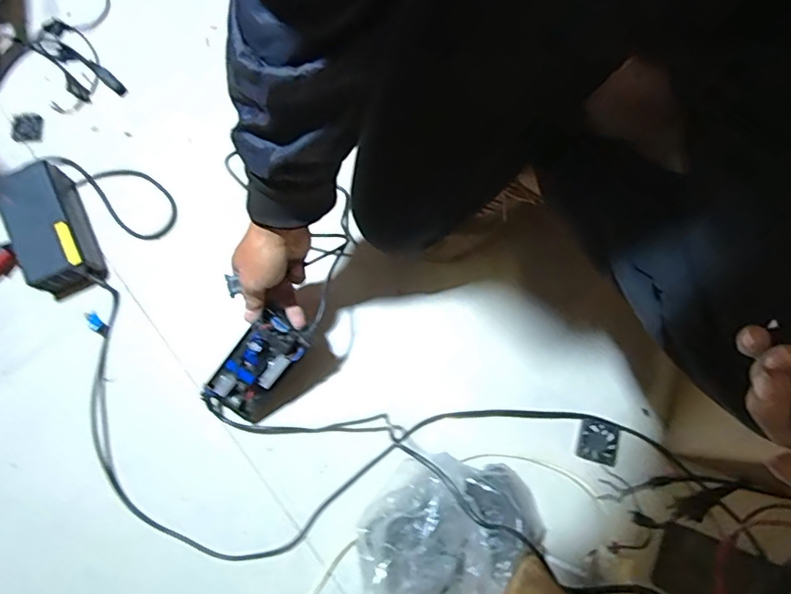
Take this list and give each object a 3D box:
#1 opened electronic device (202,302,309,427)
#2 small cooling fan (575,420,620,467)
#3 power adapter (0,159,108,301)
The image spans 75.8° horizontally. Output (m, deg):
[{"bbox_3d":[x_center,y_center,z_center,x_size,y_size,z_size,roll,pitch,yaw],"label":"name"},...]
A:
[{"bbox_3d":[-0.170,0.088,0.613,0.069,0.043,0.154,44,116,8],"label":"opened electronic device"},{"bbox_3d":[0.267,0.192,0.675,0.052,0.008,0.051,15,78,2],"label":"small cooling fan"},{"bbox_3d":[-0.471,-0.095,0.689,0.088,0.069,0.178,-27,80,-6],"label":"power adapter"}]

